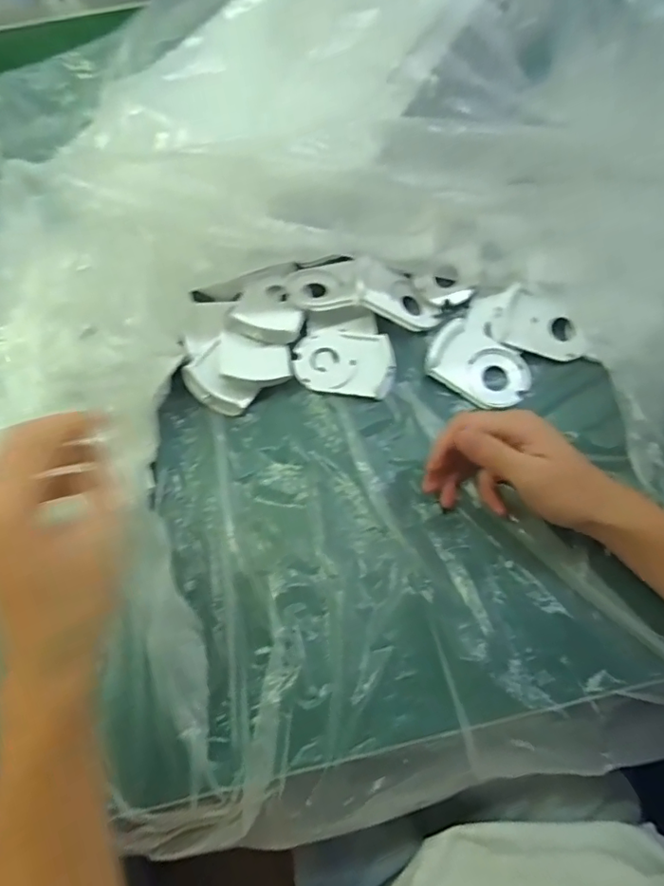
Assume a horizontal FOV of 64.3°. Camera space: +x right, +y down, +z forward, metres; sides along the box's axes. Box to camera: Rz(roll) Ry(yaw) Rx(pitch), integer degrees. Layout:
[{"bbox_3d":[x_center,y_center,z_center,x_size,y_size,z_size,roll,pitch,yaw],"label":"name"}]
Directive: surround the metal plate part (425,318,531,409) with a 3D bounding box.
[{"bbox_3d":[0.123,-0.067,0.442,0.085,0.010,0.063,37,71,16],"label":"metal plate part"}]

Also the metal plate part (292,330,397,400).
[{"bbox_3d":[0.011,-0.069,0.448,0.083,0.008,0.057,9,66,5],"label":"metal plate part"}]

